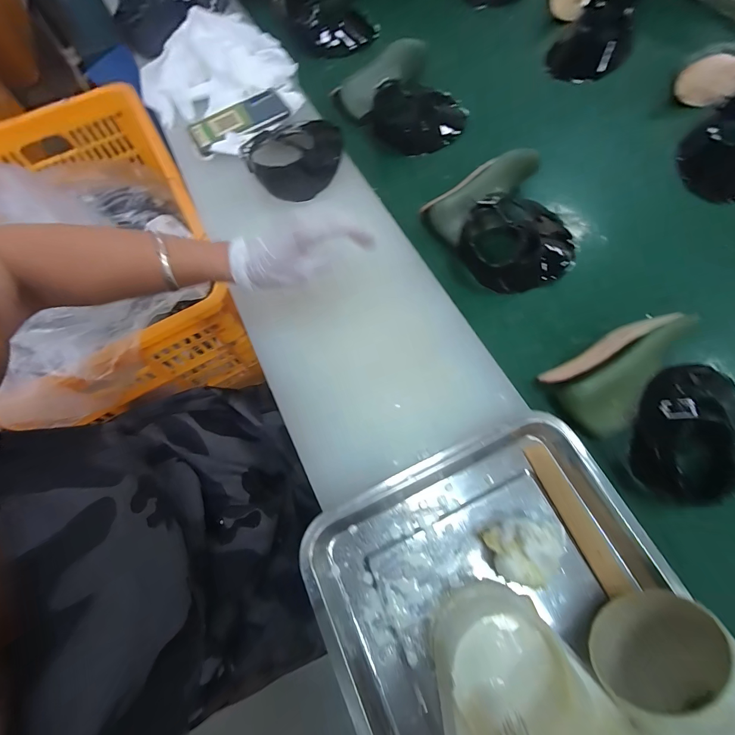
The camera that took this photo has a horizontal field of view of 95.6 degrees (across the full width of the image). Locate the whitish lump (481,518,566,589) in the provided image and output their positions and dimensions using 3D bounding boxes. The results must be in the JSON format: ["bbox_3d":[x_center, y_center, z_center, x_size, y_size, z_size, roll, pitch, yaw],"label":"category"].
[{"bbox_3d":[0.135,0.161,0.290,0.059,0.047,0.055,-1,68,2],"label":"whitish lump"}]

